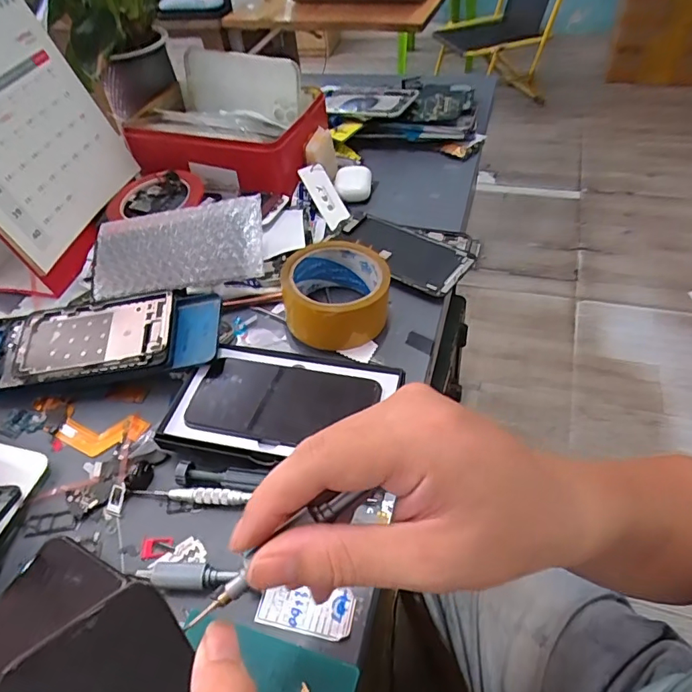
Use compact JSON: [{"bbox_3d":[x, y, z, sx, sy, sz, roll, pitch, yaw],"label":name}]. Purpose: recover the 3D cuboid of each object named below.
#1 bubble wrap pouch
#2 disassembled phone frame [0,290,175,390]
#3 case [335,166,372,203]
[{"bbox_3d":[-0.168,-0.098,0.499,0.172,0.009,0.085,-7,71,8],"label":"bubble wrap pouch"},{"bbox_3d":[-0.231,-0.007,0.443,0.160,0.007,0.075,-9,59,5],"label":"disassembled phone frame"},{"bbox_3d":[0.009,-0.197,0.614,0.043,0.019,0.062,-3,48,5],"label":"case"}]

